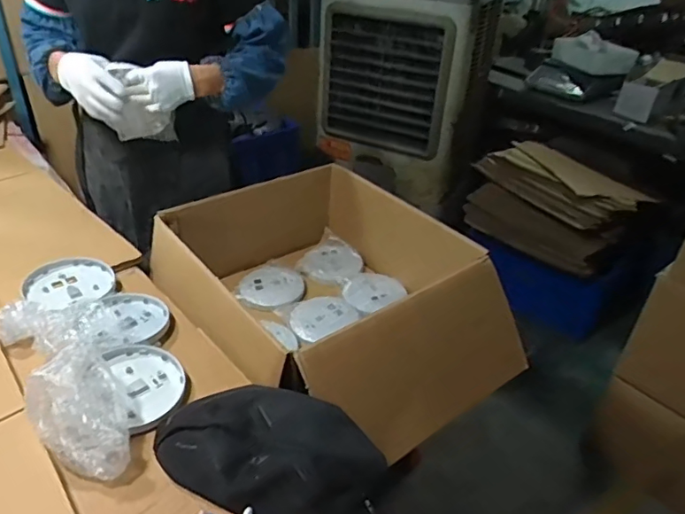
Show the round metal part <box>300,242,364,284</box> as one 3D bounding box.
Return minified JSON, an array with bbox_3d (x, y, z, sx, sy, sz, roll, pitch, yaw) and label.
[{"bbox_3d":[-0.016,0.014,1.224,0.140,0.020,0.140,2,33,-1],"label":"round metal part"}]

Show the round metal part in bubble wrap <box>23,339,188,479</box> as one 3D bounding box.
[{"bbox_3d":[-0.289,0.156,0.661,0.131,0.098,0.198,9,33,10],"label":"round metal part in bubble wrap"}]

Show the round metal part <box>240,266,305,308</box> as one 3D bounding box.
[{"bbox_3d":[-0.150,0.064,1.140,0.122,0.025,0.133,2,33,-1],"label":"round metal part"}]

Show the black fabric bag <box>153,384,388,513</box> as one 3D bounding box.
[{"bbox_3d":[-0.085,0.218,0.615,0.271,0.075,0.143,11,33,13],"label":"black fabric bag"}]

